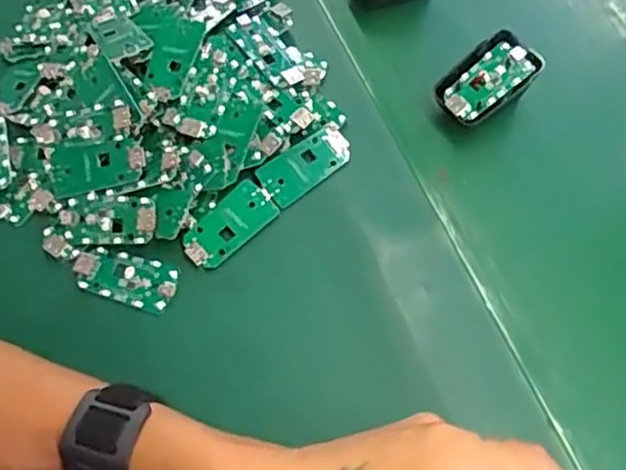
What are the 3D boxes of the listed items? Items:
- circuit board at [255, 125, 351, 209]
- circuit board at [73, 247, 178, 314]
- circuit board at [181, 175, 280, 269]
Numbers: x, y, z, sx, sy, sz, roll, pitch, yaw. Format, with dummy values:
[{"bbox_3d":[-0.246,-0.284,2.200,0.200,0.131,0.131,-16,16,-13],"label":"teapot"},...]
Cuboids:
[{"bbox_3d":[-0.005,-0.046,0.443,0.066,0.007,0.030,-34,69,-17],"label":"circuit board"},{"bbox_3d":[-0.117,0.026,0.413,0.065,0.009,0.030,15,63,6],"label":"circuit board"},{"bbox_3d":[-0.052,-0.006,0.425,0.063,0.004,0.031,-42,86,-15],"label":"circuit board"}]

